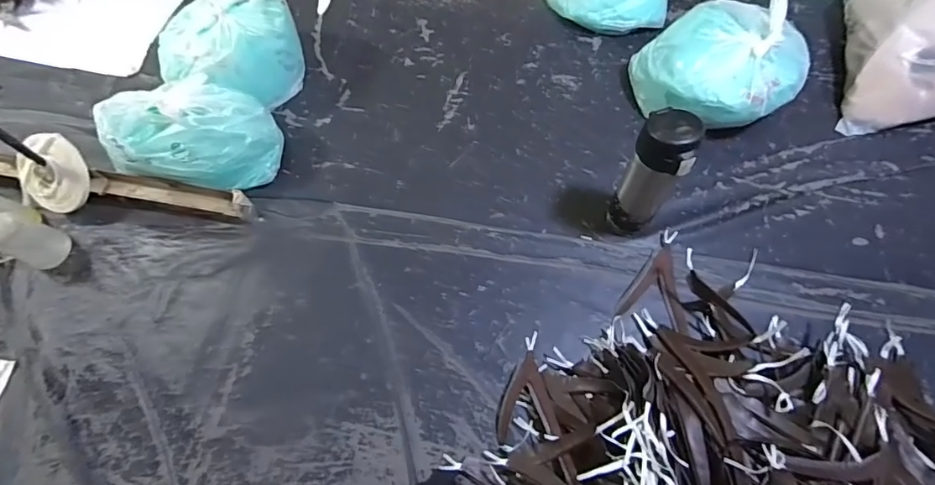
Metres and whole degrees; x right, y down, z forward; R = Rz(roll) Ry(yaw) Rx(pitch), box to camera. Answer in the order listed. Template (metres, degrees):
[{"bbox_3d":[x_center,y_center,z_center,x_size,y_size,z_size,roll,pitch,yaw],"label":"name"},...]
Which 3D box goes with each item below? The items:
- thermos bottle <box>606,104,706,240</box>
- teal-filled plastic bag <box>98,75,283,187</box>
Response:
[{"bbox_3d":[0.235,-0.073,0.622,0.067,0.237,0.057,19,69,12],"label":"thermos bottle"},{"bbox_3d":[-0.434,-0.166,0.759,0.246,0.132,0.174,-2,65,3],"label":"teal-filled plastic bag"}]

